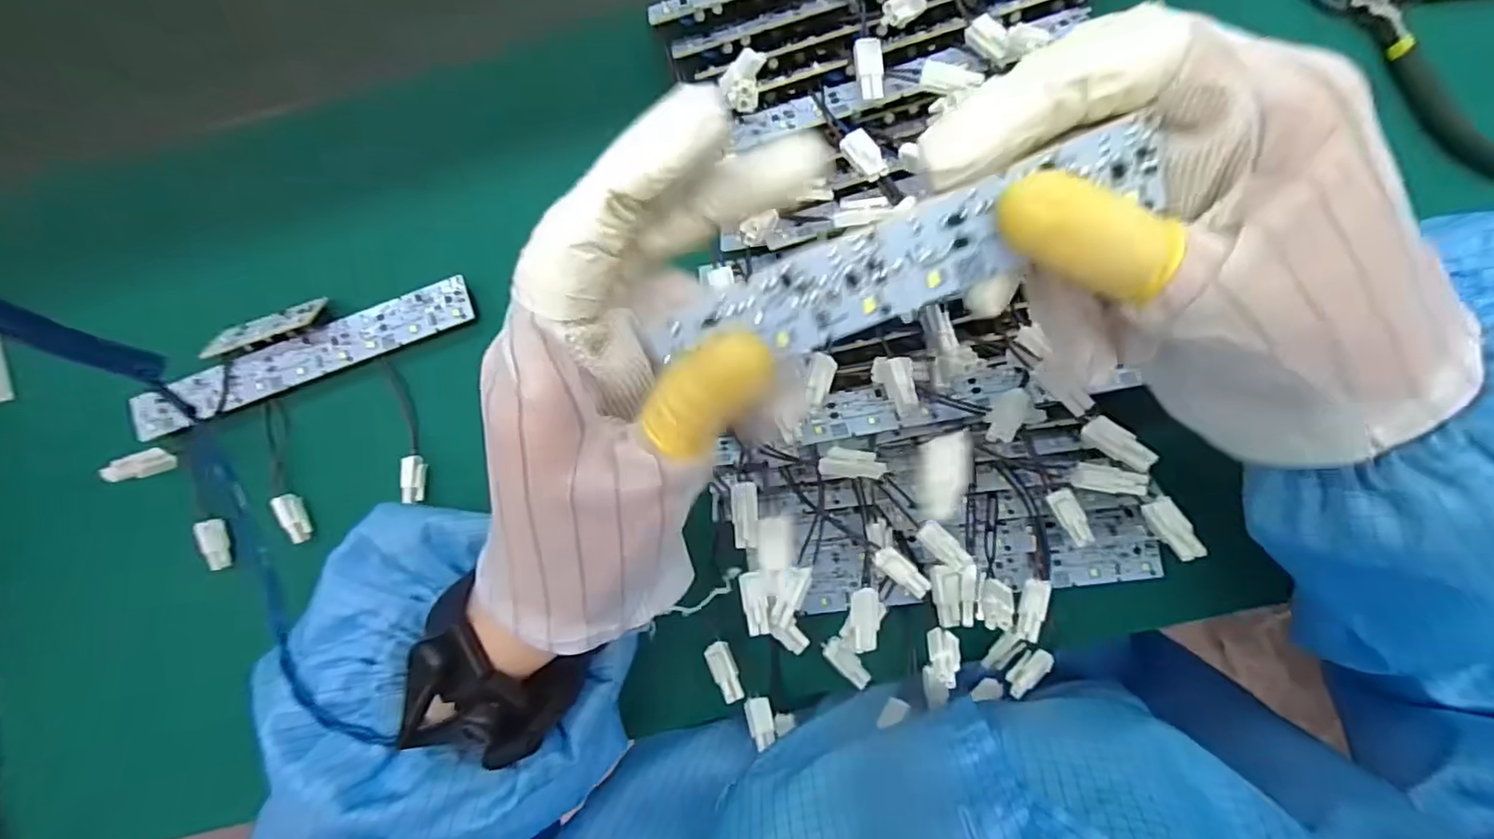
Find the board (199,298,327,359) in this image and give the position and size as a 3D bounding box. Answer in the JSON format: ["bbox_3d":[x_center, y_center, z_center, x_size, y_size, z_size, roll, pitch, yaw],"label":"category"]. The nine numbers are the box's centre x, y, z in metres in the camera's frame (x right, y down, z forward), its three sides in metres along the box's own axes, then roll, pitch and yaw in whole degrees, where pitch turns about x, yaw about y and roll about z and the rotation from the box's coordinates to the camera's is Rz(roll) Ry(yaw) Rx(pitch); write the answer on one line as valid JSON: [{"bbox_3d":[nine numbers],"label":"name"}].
[{"bbox_3d":[-0.244,-0.047,0.317,0.060,0.008,0.014,-17,89,4],"label":"board"}]

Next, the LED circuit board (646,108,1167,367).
[{"bbox_3d":[0.037,-0.037,0.155,0.120,0.004,0.024,-22,116,11],"label":"LED circuit board"}]

